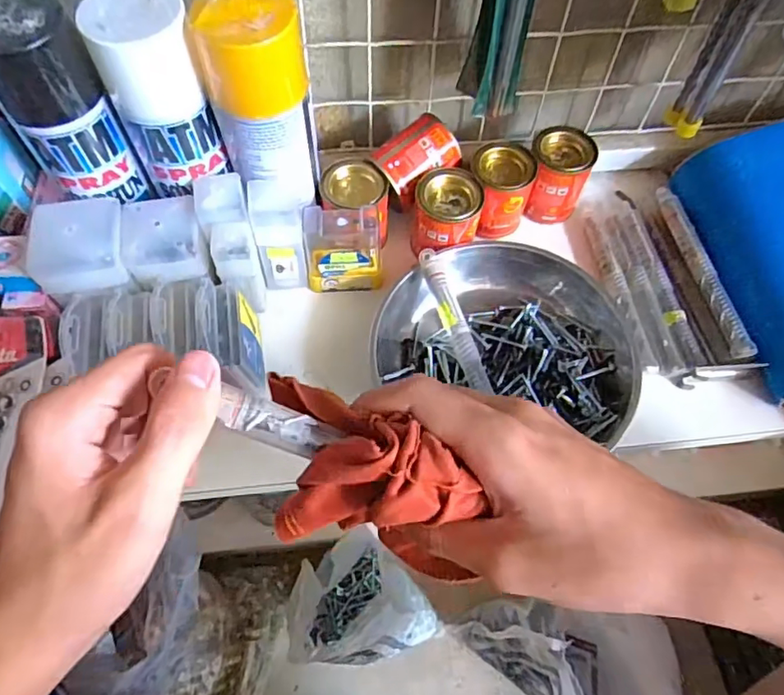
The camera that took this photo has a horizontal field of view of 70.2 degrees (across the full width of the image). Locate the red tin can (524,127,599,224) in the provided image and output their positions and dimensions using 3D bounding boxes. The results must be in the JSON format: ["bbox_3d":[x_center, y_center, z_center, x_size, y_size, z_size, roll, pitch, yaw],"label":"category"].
[{"bbox_3d":[0.147,-0.152,0.498,0.051,0.069,0.046,17,60,10],"label":"red tin can"}]

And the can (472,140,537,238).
[{"bbox_3d":[0.093,-0.134,0.485,0.052,0.063,0.052,13,59,7],"label":"can"}]

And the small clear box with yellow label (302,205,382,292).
[{"bbox_3d":[-0.039,-0.081,0.453,0.060,0.076,0.031,-4,59,-3],"label":"small clear box with yellow label"}]

